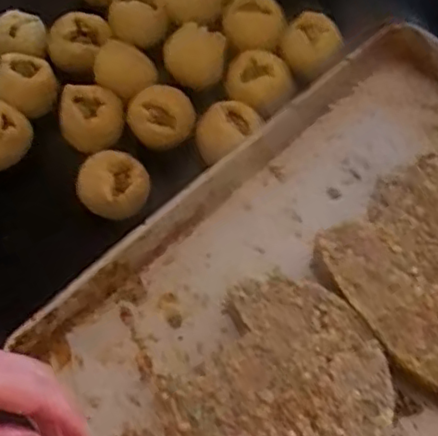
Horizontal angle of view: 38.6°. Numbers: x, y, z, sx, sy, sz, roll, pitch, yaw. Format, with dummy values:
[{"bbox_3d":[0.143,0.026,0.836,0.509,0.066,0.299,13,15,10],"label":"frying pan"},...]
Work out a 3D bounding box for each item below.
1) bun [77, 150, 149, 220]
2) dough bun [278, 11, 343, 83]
[{"bbox_3d":[-0.111,-0.035,0.673,0.068,0.044,0.062,0,61,0],"label":"bun"},{"bbox_3d":[0.110,-0.206,0.750,0.063,0.049,0.055,-32,66,-16],"label":"dough bun"}]

